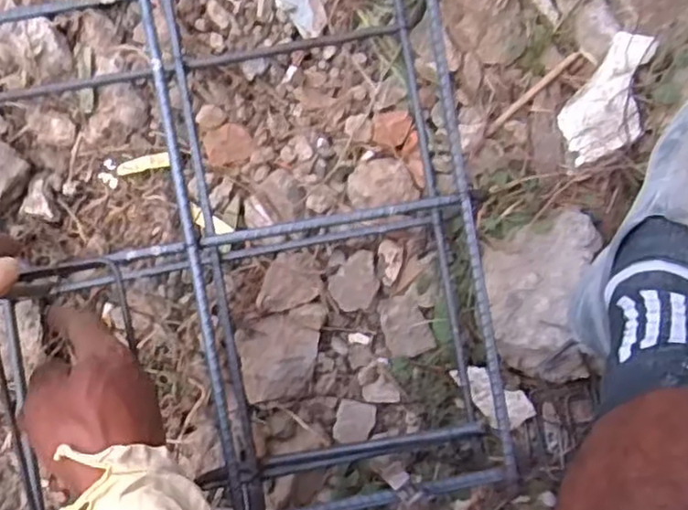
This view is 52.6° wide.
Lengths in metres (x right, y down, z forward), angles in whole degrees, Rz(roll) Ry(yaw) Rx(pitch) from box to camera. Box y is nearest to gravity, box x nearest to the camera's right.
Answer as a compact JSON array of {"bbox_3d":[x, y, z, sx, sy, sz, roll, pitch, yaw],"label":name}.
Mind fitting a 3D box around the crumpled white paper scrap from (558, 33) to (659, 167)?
[{"bbox_3d":[0.245,-0.140,0.634,0.066,0.022,0.117,34,100,18],"label":"crumpled white paper scrap"}]

